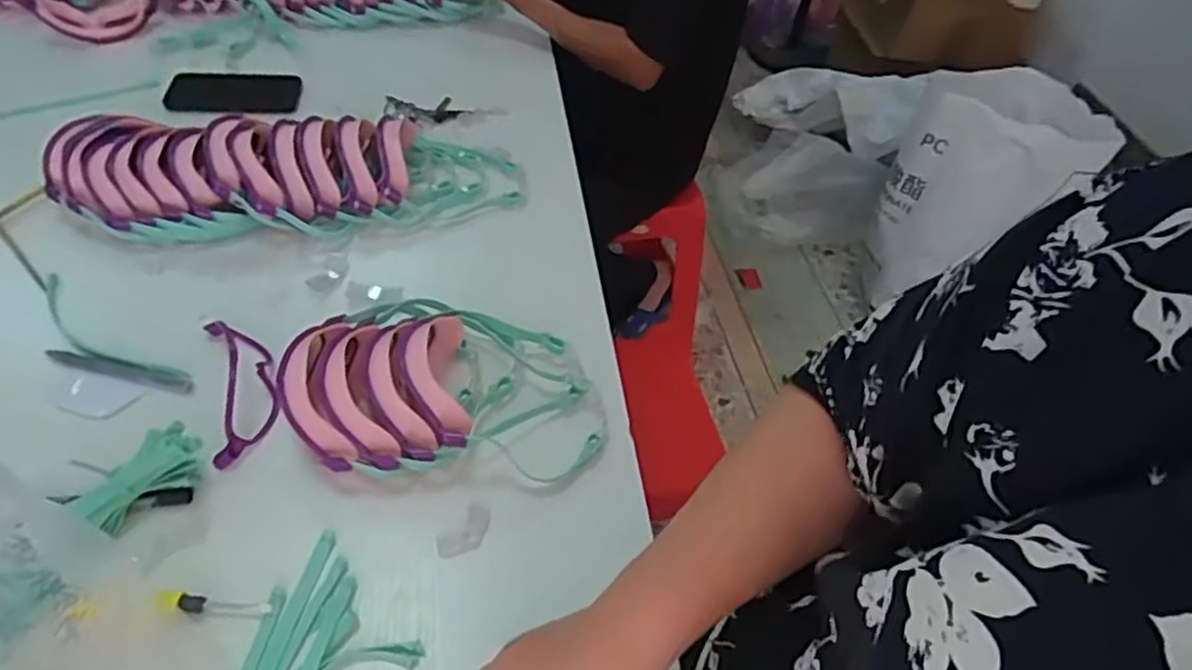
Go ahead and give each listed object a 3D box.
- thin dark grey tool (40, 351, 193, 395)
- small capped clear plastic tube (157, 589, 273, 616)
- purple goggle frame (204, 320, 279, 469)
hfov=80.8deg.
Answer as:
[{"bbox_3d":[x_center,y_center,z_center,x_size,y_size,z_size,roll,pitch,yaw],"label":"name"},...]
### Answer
[{"bbox_3d":[-0.438,0.033,0.642,0.135,0.015,0.015,12,50,4],"label":"thin dark grey tool"},{"bbox_3d":[-0.277,0.196,0.508,0.075,0.012,0.014,7,49,0],"label":"small capped clear plastic tube"},{"bbox_3d":[-0.318,0.041,0.626,0.055,0.031,0.152,-13,52,-16],"label":"purple goggle frame"}]

